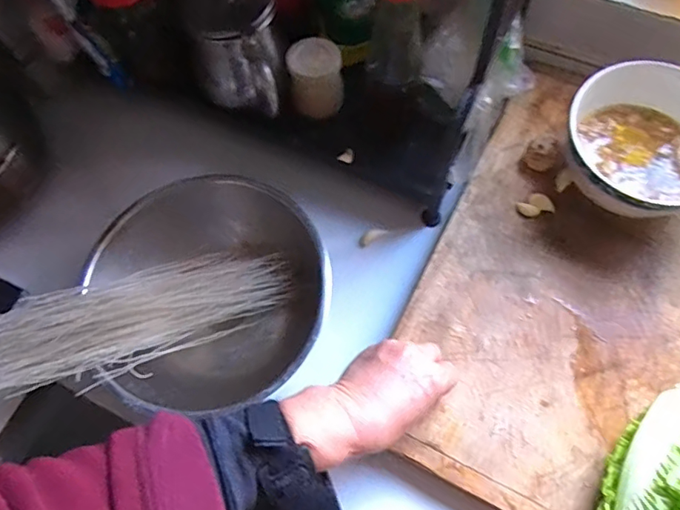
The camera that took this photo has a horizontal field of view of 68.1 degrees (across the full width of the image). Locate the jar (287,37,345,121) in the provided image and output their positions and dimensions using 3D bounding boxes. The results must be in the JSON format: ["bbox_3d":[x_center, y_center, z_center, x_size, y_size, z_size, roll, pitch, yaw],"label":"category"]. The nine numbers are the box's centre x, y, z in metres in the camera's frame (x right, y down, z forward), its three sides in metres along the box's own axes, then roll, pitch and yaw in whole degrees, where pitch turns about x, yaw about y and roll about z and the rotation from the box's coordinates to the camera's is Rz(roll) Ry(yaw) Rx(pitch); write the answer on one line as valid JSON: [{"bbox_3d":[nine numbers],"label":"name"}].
[{"bbox_3d":[-0.024,-0.184,0.530,0.056,0.053,0.064,-10,68,-2],"label":"jar"}]

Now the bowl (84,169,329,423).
[{"bbox_3d":[-0.116,0.032,0.480,0.201,0.083,0.212,-1,67,2],"label":"bowl"}]

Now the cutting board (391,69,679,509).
[{"bbox_3d":[0.231,0.026,0.473,0.272,0.029,0.428,27,71,12],"label":"cutting board"}]

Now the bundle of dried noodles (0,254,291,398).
[{"bbox_3d":[-0.177,0.054,0.445,0.267,0.044,0.093,-16,66,-28],"label":"bundle of dried noodles"}]

